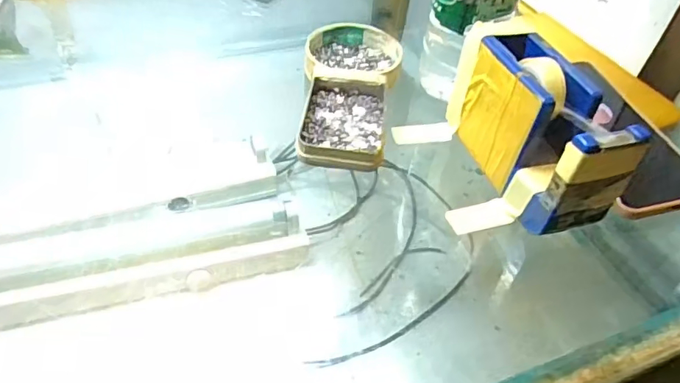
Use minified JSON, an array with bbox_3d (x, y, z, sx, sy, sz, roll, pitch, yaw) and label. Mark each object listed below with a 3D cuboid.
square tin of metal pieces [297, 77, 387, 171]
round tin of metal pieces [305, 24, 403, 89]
[{"bbox_3d":[0.004,-0.053,0.379,0.061,0.013,0.092,6,45,2],"label":"square tin of metal pieces"},{"bbox_3d":[0.012,-0.118,0.441,0.080,0.019,0.080,2,45,-2],"label":"round tin of metal pieces"}]

